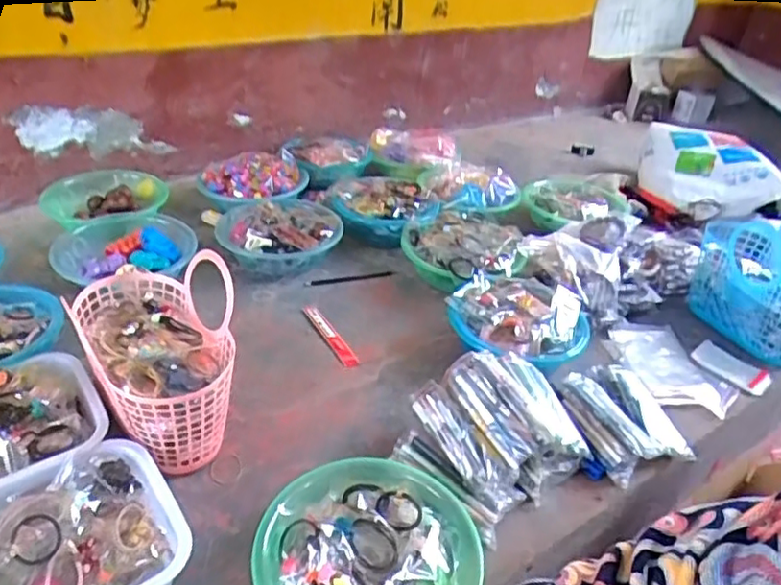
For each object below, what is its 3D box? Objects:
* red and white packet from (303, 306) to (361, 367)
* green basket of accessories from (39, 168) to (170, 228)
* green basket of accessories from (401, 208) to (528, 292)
[{"bbox_3d":[-0.105,0.072,1.074,0.022,0.011,0.182,-14,39,-26],"label":"red and white packet"},{"bbox_3d":[-0.606,-0.187,1.335,0.250,0.073,0.216,-4,36,-15],"label":"green basket of accessories"},{"bbox_3d":[0.159,-0.084,1.255,0.242,0.091,0.244,3,34,-2],"label":"green basket of accessories"}]

